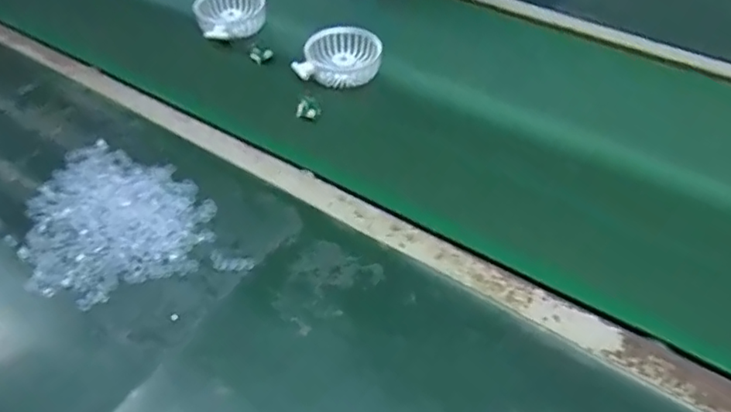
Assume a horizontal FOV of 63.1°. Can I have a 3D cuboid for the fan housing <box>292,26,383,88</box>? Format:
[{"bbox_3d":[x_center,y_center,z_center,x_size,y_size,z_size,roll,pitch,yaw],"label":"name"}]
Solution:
[{"bbox_3d":[-0.034,-0.185,0.727,0.100,0.033,0.089,-5,47,-4],"label":"fan housing"}]

